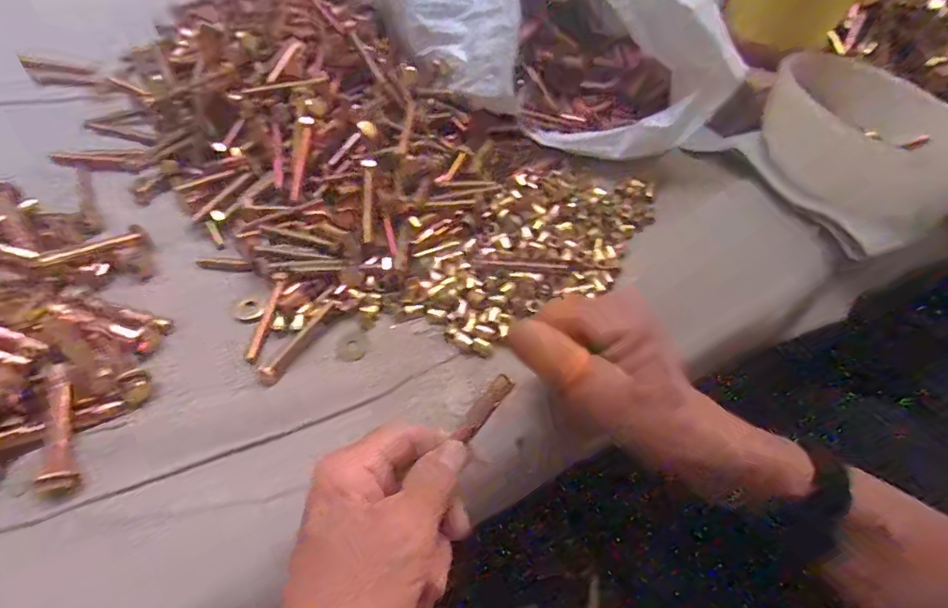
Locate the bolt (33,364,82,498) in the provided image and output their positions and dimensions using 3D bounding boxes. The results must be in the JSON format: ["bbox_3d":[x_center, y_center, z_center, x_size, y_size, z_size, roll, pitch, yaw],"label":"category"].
[{"bbox_3d":[-0.211,0.063,0.249,0.021,0.015,0.063,-32,70,11],"label":"bolt"}]

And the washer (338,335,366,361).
[{"bbox_3d":[-0.077,0.028,0.306,0.017,0.004,0.016,7,60,-13],"label":"washer"}]

